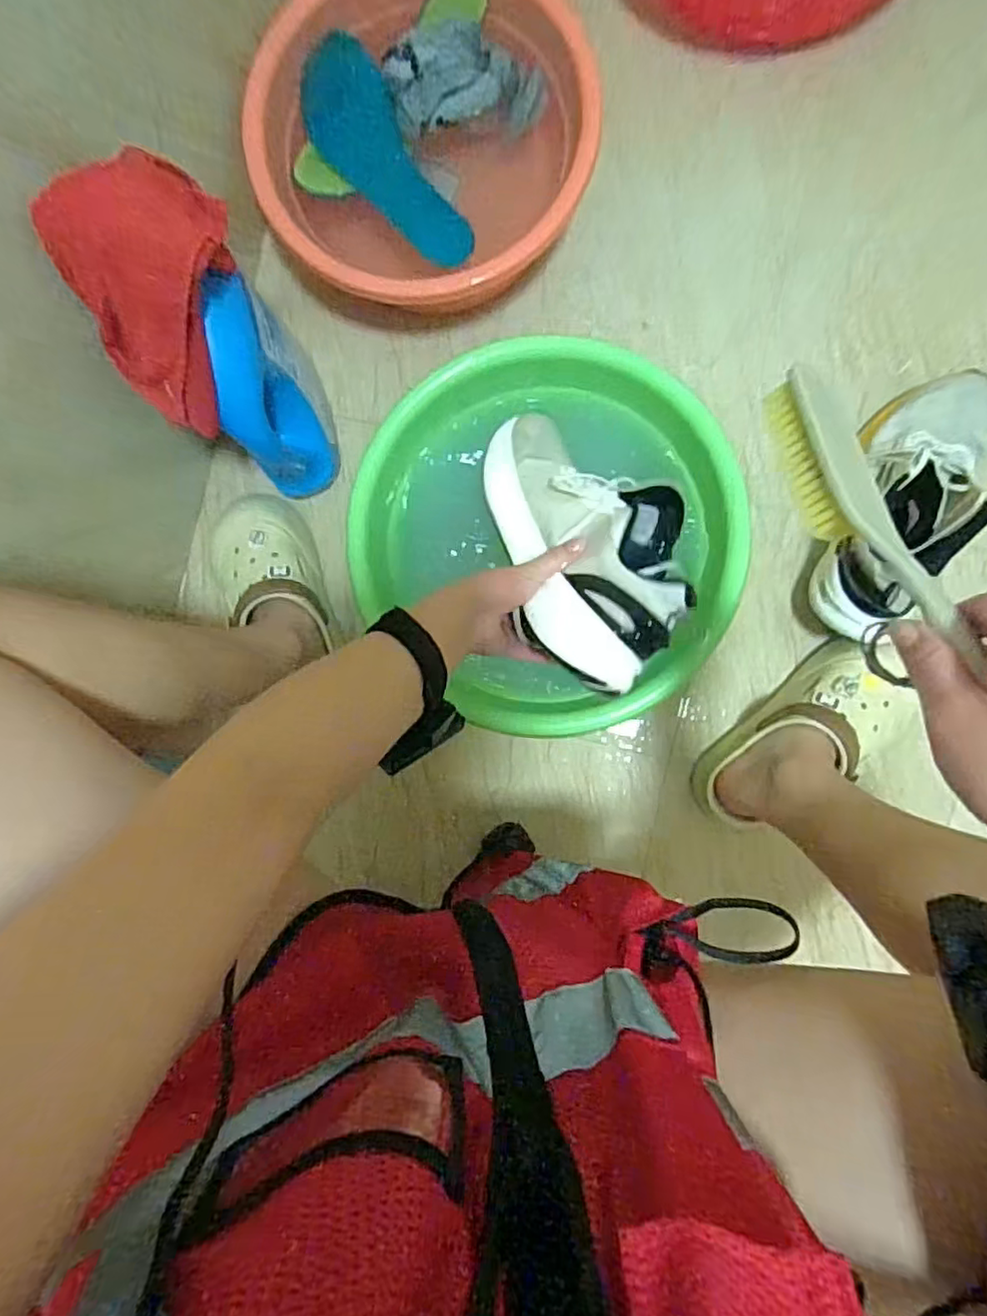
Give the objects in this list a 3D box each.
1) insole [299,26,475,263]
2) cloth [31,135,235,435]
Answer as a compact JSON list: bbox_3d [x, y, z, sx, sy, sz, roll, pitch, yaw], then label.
[{"bbox_3d":[-0.115,-0.491,0.626,0.084,0.020,0.240,-32,94,0],"label":"insole"},{"bbox_3d":[-0.264,-0.288,0.497,0.095,0.112,0.170,17,91,5],"label":"cloth"}]

